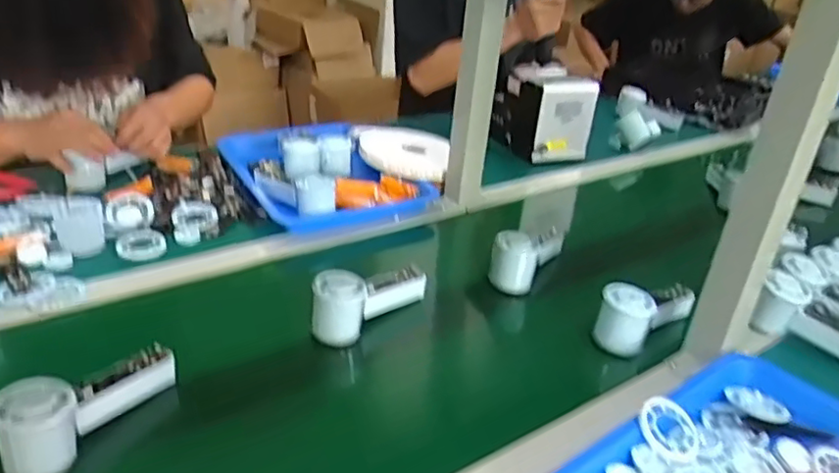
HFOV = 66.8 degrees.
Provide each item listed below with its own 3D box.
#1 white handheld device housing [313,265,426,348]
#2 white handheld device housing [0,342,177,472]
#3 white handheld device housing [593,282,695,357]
[{"bbox_3d":[-0.057,0.065,0.723,0.051,0.064,0.158,26,33,31],"label":"white handheld device housing"},{"bbox_3d":[-0.277,0.140,0.544,0.046,0.063,0.153,25,32,30],"label":"white handheld device housing"},{"bbox_3d":[0.268,0.084,0.746,0.142,0.067,0.060,-17,36,-38],"label":"white handheld device housing"}]

